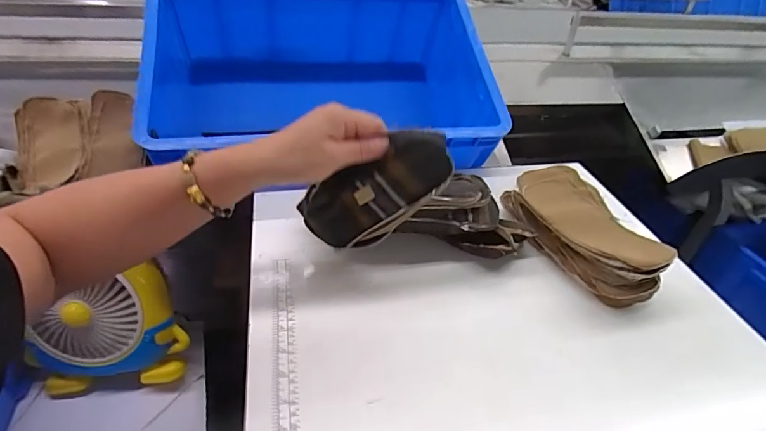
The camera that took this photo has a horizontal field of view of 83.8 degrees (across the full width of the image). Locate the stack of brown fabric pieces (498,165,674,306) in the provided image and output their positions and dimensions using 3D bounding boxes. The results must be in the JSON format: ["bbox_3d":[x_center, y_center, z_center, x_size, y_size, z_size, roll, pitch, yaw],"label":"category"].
[{"bbox_3d":[0.242,0.017,0.523,0.104,0.072,0.209,-7,40,-15],"label":"stack of brown fabric pieces"}]

